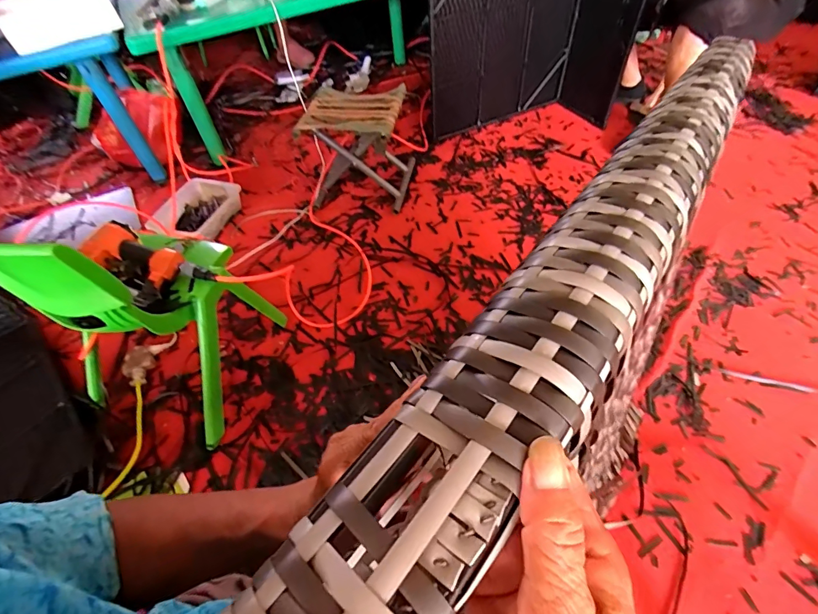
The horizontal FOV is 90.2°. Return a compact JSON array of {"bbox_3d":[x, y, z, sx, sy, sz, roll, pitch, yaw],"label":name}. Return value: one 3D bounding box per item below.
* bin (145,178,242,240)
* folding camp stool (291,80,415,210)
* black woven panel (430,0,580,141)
[{"bbox_3d":[-0.702,-0.322,1.375,0.213,0.082,0.276,12,53,15],"label":"bin"},{"bbox_3d":[-0.163,-0.524,1.343,0.300,0.298,0.284,2,51,8],"label":"folding camp stool"},{"bbox_3d":[0.351,-0.942,1.447,0.602,0.589,0.055,-21,52,-12],"label":"black woven panel"}]

